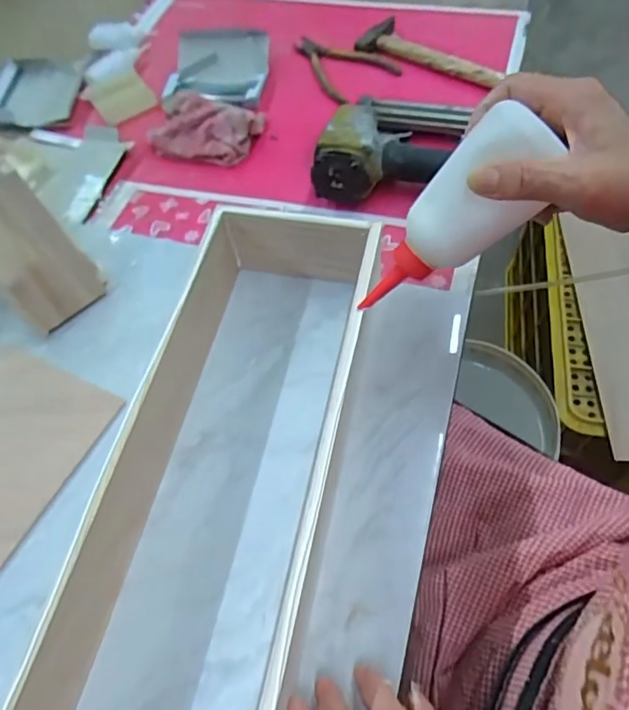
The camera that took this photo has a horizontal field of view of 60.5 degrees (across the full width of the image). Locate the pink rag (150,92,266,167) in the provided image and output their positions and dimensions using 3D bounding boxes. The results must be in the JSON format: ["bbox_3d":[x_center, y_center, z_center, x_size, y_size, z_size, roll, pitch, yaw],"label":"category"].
[{"bbox_3d":[-0.132,-0.269,0.632,0.132,0.037,0.077,14,60,13],"label":"pink rag"}]

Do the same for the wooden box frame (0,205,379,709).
[{"bbox_3d":[-0.085,0.135,0.340,0.162,0.080,0.557,9,59,10],"label":"wooden box frame"}]

